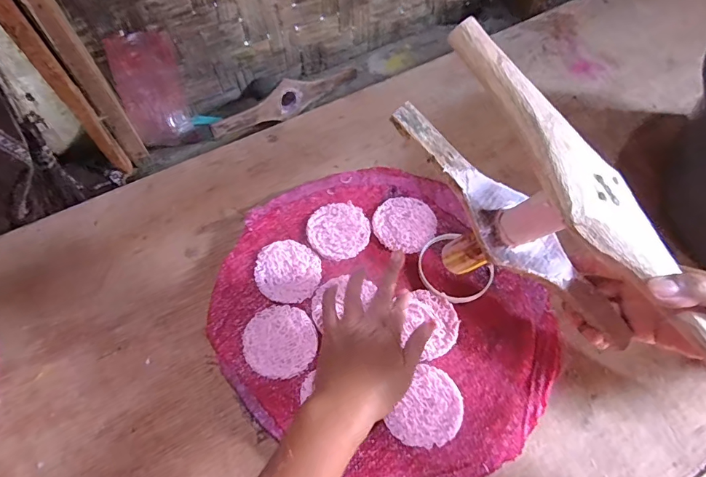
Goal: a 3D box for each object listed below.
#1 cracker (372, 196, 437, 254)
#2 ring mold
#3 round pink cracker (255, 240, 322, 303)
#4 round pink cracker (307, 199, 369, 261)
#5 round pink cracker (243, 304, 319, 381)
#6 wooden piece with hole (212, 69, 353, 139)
[{"bbox_3d":[0.066,-0.021,0.545,0.078,0.007,0.077,40,68,21],"label":"cracker"},{"bbox_3d":[0.122,0.037,0.509,0.084,0.008,0.089,-41,67,-20],"label":"ring mold"},{"bbox_3d":[-0.078,0.037,0.508,0.076,0.008,0.077,0,60,1],"label":"round pink cracker"},{"bbox_3d":[-0.018,-0.011,0.538,0.077,0.004,0.079,0,60,1],"label":"round pink cracker"},{"bbox_3d":[-0.081,0.113,0.467,0.077,0.005,0.082,0,60,1],"label":"round pink cracker"},{"bbox_3d":[-0.110,-0.247,0.738,0.299,0.058,0.026,-37,66,-18],"label":"wooden piece with hole"}]

